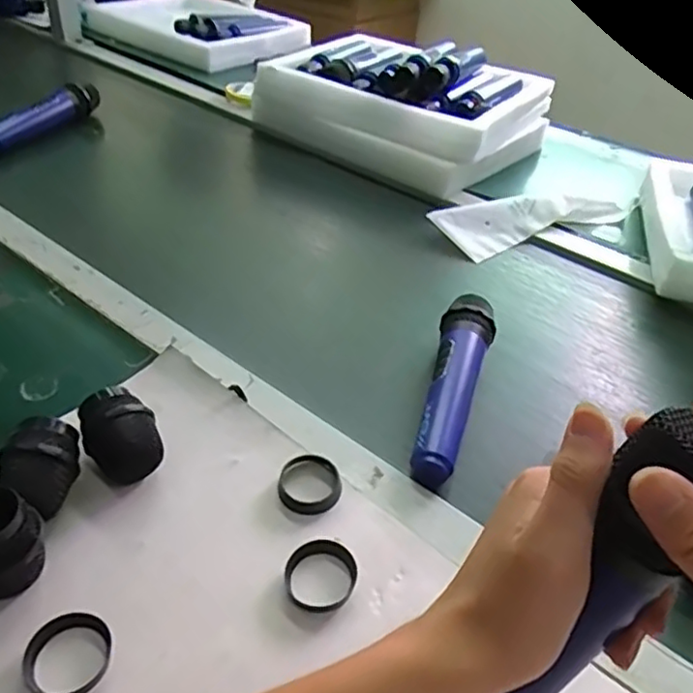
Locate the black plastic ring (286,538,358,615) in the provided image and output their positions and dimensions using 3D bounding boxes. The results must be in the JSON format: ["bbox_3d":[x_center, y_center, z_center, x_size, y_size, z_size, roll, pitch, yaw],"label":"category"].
[{"bbox_3d":[-0.015,0.138,0.390,0.044,0.007,0.044,4,39,-3],"label":"black plastic ring"}]

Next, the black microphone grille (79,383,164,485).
[{"bbox_3d":[-0.156,0.062,0.446,0.047,0.047,0.052,-15,43,-24],"label":"black microphone grille"}]

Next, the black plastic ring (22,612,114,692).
[{"bbox_3d":[-0.150,0.166,0.346,0.044,0.009,0.043,4,39,-3],"label":"black plastic ring"}]

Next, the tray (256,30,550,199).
[{"bbox_3d":[0.092,-0.372,0.955,0.369,0.120,0.305,25,43,22],"label":"tray"}]

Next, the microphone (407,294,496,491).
[{"bbox_3d":[0.085,0.027,0.525,0.044,0.043,0.189,17,40,13],"label":"microphone"}]

